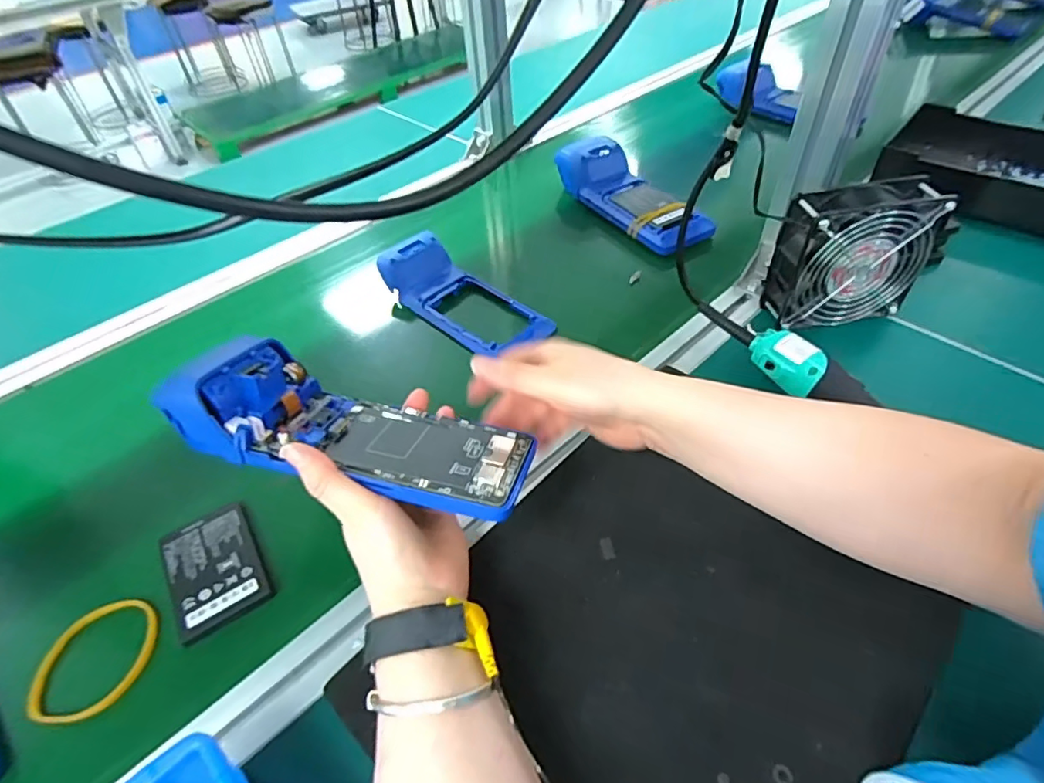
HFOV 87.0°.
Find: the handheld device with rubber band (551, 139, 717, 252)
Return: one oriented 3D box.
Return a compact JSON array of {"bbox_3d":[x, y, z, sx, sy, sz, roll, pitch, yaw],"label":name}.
[{"bbox_3d":[0.131,-0.239,0.659,0.073,0.059,0.217,-25,51,-19],"label":"handheld device with rubber band"}]

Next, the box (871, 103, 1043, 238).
[{"bbox_3d":[0.561,-0.245,0.626,0.265,0.049,0.173,31,56,28],"label":"box"}]

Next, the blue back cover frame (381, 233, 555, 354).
[{"bbox_3d":[-0.062,-0.099,0.567,0.198,0.052,0.085,32,57,29],"label":"blue back cover frame"}]

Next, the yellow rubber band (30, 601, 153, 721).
[{"bbox_3d":[-0.270,0.170,0.350,0.060,0.010,0.076,14,49,16],"label":"yellow rubber band"}]

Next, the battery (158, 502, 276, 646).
[{"bbox_3d":[-0.216,0.123,0.386,0.060,0.005,0.092,-28,51,-20],"label":"battery"}]

